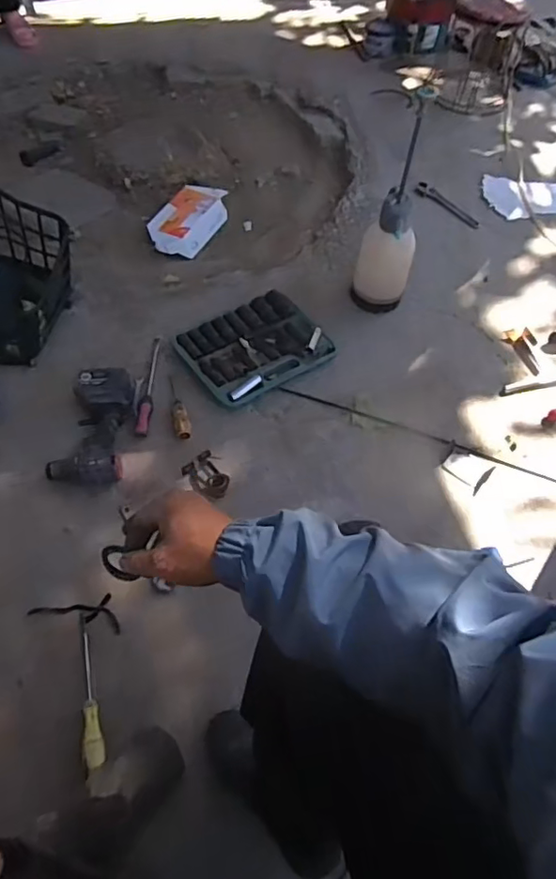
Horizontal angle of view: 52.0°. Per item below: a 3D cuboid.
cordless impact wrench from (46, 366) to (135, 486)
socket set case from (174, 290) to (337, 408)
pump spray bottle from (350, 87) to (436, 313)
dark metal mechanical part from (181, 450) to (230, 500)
[{"bbox_3d":[-0.357,-0.037,1.137,0.131,0.066,0.265,7,54,0],"label":"cordless impact wrench"},{"bbox_3d":[-0.054,-0.213,1.296,0.296,0.033,0.244,-26,61,-21],"label":"socket set case"},{"bbox_3d":[0.255,-0.503,1.275,0.118,0.439,0.159,-8,56,-10],"label":"pump spray bottle"},{"bbox_3d":[-0.139,0.074,1.113,0.071,0.034,0.102,-26,61,-21],"label":"dark metal mechanical part"}]

